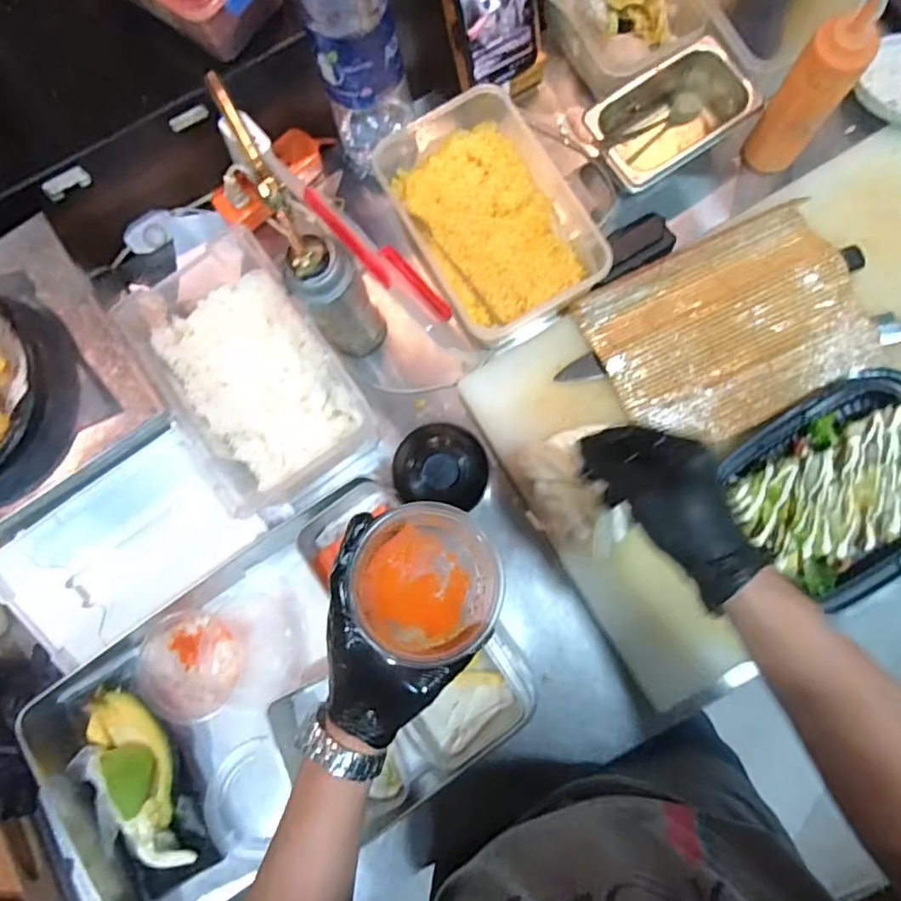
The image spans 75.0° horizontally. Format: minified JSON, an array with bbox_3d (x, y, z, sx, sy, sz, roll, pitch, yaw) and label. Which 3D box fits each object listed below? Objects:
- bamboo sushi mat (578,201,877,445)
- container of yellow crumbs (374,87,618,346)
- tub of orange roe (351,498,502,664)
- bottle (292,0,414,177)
[{"bbox_3d":[0.296,-0.130,0.621,0.265,0.014,0.198,-24,80,0],"label":"bamboo sushi mat"},{"bbox_3d":[0.035,-0.264,0.654,0.168,0.058,0.280,-29,80,-1],"label":"container of yellow crumbs"},{"bbox_3d":[-0.013,0.093,0.429,0.102,0.058,0.103,-1,81,4],"label":"tub of orange roe"},{"bbox_3d":[-0.092,-0.385,0.558,0.090,0.313,0.074,-14,80,2],"label":"bottle"}]

